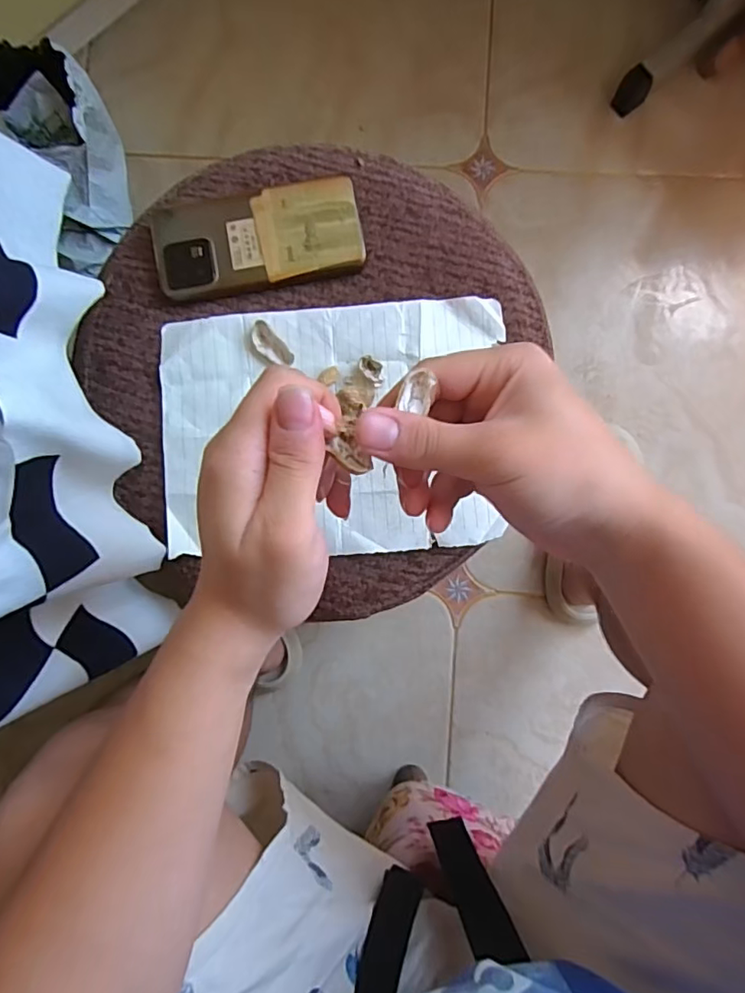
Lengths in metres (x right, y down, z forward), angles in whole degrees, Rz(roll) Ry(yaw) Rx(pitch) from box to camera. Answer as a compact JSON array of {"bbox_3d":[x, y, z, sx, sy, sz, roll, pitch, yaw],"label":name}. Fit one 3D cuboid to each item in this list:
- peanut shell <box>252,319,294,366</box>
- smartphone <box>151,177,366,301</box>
[{"bbox_3d":[-0.074,-0.110,0.401,0.015,0.005,0.039,-42,85,-1],"label":"peanut shell"},{"bbox_3d":[-0.085,-0.193,0.405,0.152,0.009,0.072,-9,85,2],"label":"smartphone"}]

